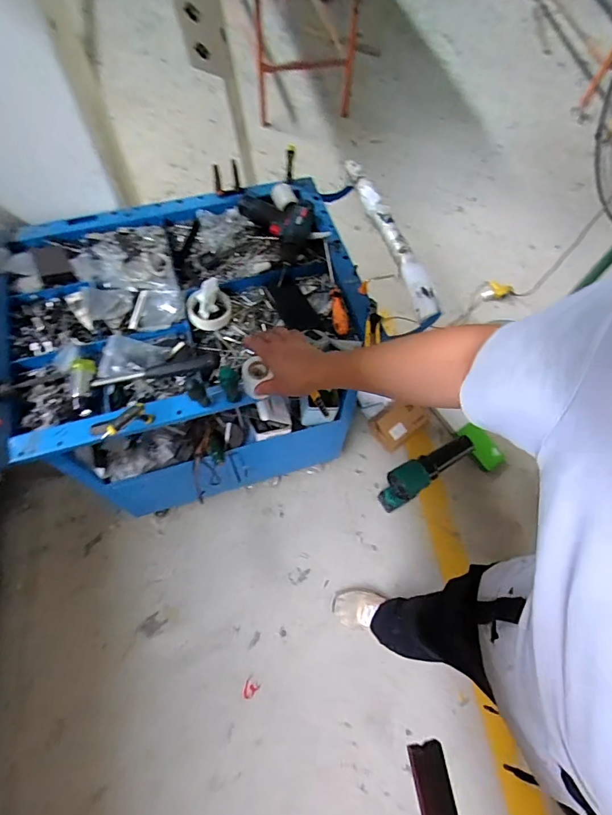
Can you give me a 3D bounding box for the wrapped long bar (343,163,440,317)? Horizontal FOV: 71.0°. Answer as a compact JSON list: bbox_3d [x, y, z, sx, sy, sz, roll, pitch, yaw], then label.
[{"bbox_3d":[0.185,-0.395,0.960,0.047,0.049,0.484,-14,66,-10],"label":"wrapped long bar"}]

